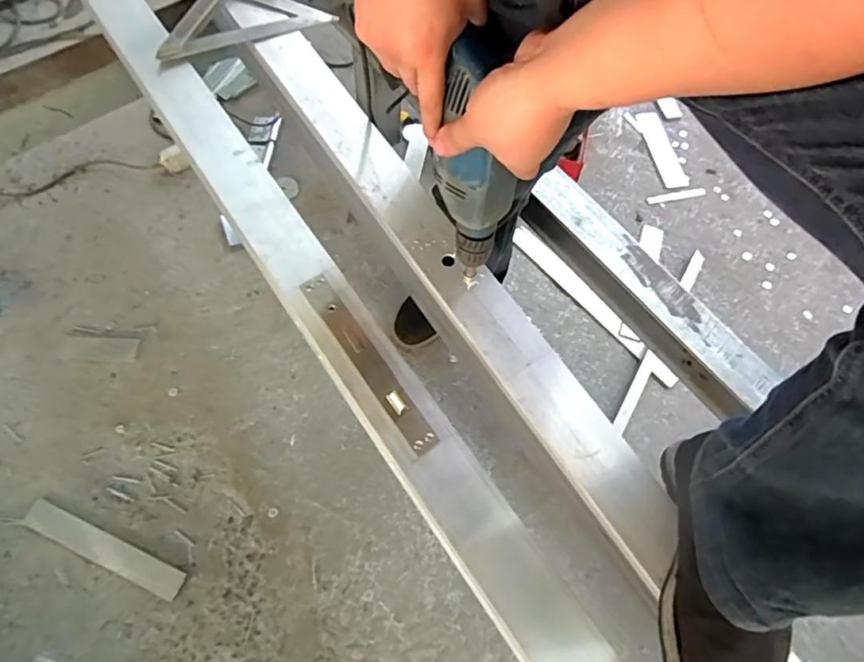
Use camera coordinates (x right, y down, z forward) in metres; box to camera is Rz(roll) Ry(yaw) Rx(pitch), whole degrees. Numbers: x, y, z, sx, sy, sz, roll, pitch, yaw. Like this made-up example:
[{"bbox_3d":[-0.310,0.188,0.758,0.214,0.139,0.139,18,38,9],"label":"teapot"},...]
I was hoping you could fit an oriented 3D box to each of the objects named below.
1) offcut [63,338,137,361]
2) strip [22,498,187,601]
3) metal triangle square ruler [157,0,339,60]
[{"bbox_3d":[-0.712,0.037,1.124,0.157,0.007,0.061,1,61,-2],"label":"offcut"},{"bbox_3d":[-0.608,0.401,0.966,0.319,0.011,0.050,23,68,7],"label":"strip"},{"bbox_3d":[-0.282,-0.469,0.764,0.246,0.022,0.120,-22,70,-12],"label":"metal triangle square ruler"}]

